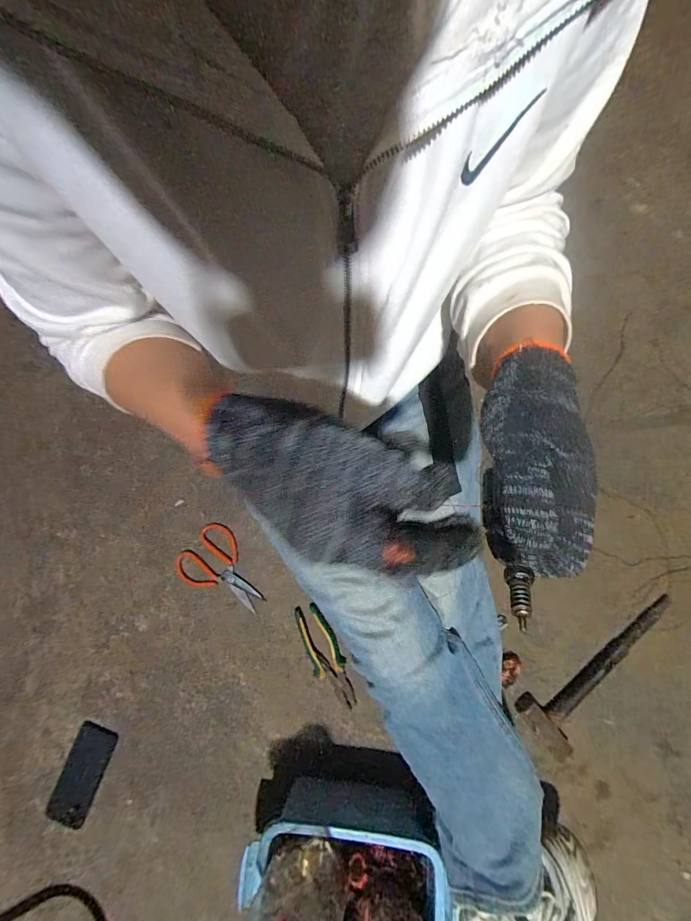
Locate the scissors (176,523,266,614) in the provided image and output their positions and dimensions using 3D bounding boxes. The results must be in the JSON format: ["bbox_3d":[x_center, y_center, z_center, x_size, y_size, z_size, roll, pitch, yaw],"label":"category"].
[{"bbox_3d":[-0.236,0.218,0.747,0.185,0.020,0.119,37,81,10],"label":"scissors"}]

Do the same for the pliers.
[{"bbox_3d":[-0.038,0.368,0.711,0.061,0.012,0.190,-20,77,-3],"label":"pliers"}]

